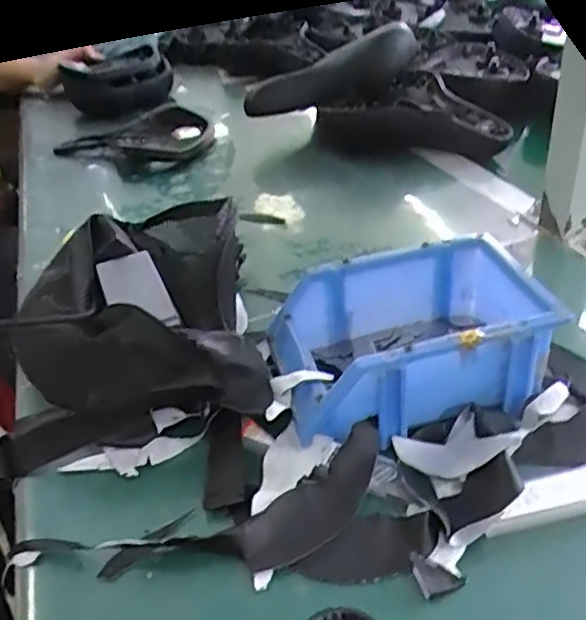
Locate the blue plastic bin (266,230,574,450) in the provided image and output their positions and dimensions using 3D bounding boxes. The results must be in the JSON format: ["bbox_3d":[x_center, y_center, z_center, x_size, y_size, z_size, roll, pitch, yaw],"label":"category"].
[{"bbox_3d":[0.079,0.020,0.442,0.173,0.073,0.121,-11,35,-7],"label":"blue plastic bin"}]

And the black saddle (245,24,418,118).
[{"bbox_3d":[0.053,-0.330,0.897,0.241,0.070,0.109,-13,33,17],"label":"black saddle"}]

